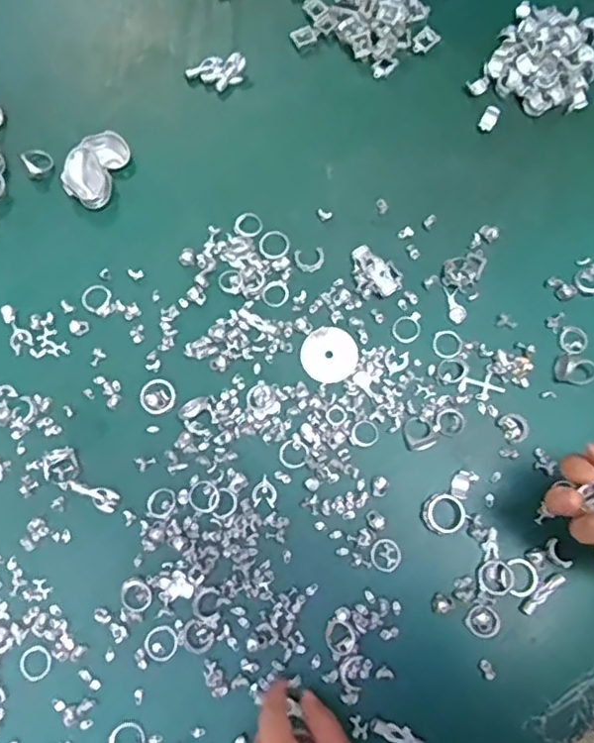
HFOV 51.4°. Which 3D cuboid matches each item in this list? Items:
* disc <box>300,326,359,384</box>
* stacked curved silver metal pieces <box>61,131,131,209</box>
[{"bbox_3d":[0.025,-0.013,0.474,0.042,0.005,0.043,0,75,1],"label":"disc"},{"bbox_3d":[-0.168,-0.171,0.515,0.041,0.020,0.068,16,76,5],"label":"stacked curved silver metal pieces"}]

